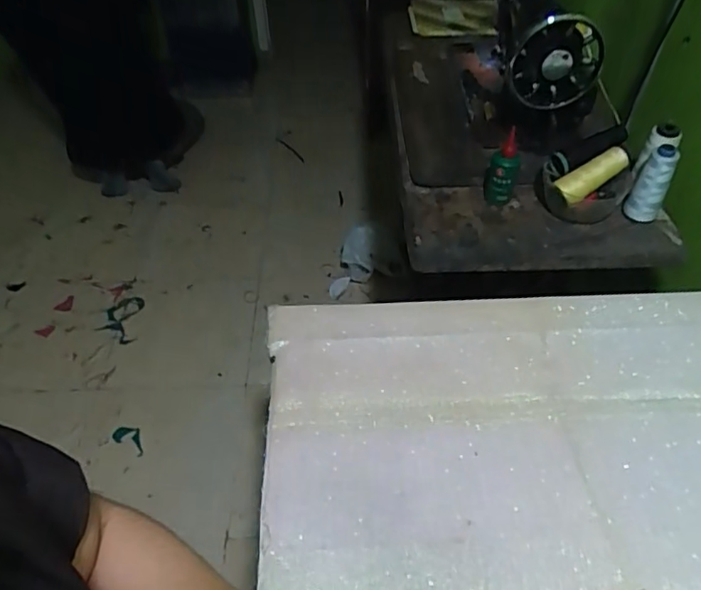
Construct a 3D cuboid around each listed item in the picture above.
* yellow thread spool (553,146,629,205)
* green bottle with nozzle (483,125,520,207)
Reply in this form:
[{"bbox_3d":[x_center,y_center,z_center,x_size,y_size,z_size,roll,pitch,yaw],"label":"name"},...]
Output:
[{"bbox_3d":[0.349,-0.170,0.810,0.107,0.039,0.035,-32,49,1],"label":"yellow thread spool"},{"bbox_3d":[0.226,-0.187,0.836,0.046,0.123,0.044,5,48,8],"label":"green bottle with nozzle"}]

